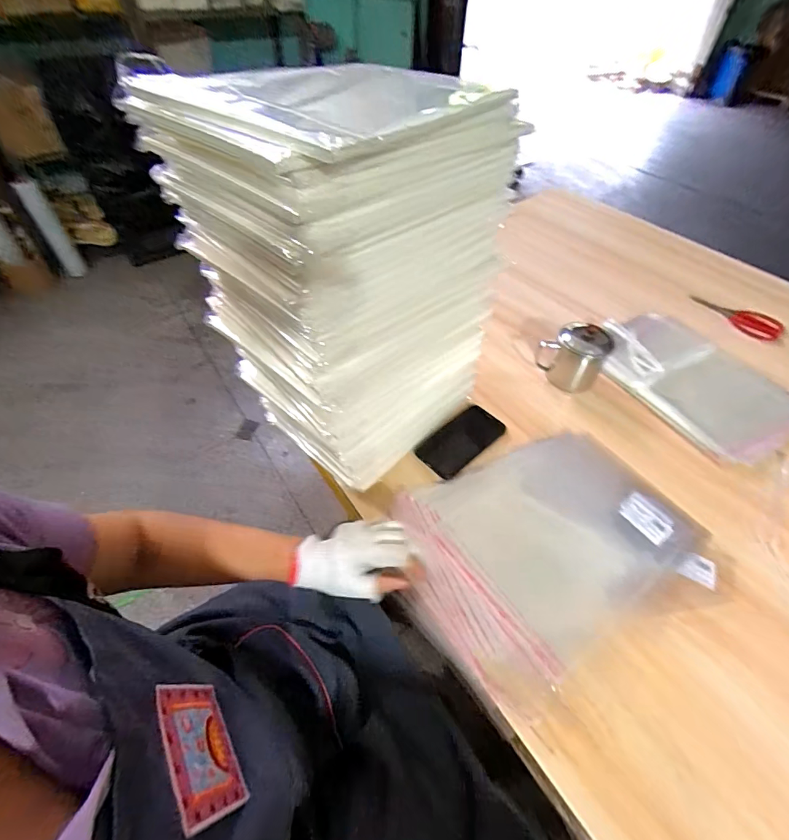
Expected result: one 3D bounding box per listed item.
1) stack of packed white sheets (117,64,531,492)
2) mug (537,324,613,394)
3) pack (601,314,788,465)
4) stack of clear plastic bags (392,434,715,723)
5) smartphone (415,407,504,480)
[{"bbox_3d":[-0.046,-0.137,0.481,0.206,0.411,0.262,37,58,26],"label":"stack of packed white sheets"},{"bbox_3d":[0.324,-0.118,0.734,0.070,0.098,0.102,-38,62,-27],"label":"mug"},{"bbox_3d":[0.550,-0.084,0.740,0.277,0.034,0.351,-34,61,-25],"label":"pack"},{"bbox_3d":[0.206,0.164,0.548,0.377,0.016,0.270,-19,55,-16],"label":"stack of clear plastic bags"},{"bbox_3d":[0.109,0.031,0.657,0.153,0.011,0.071,-36,61,-26],"label":"smartphone"}]

